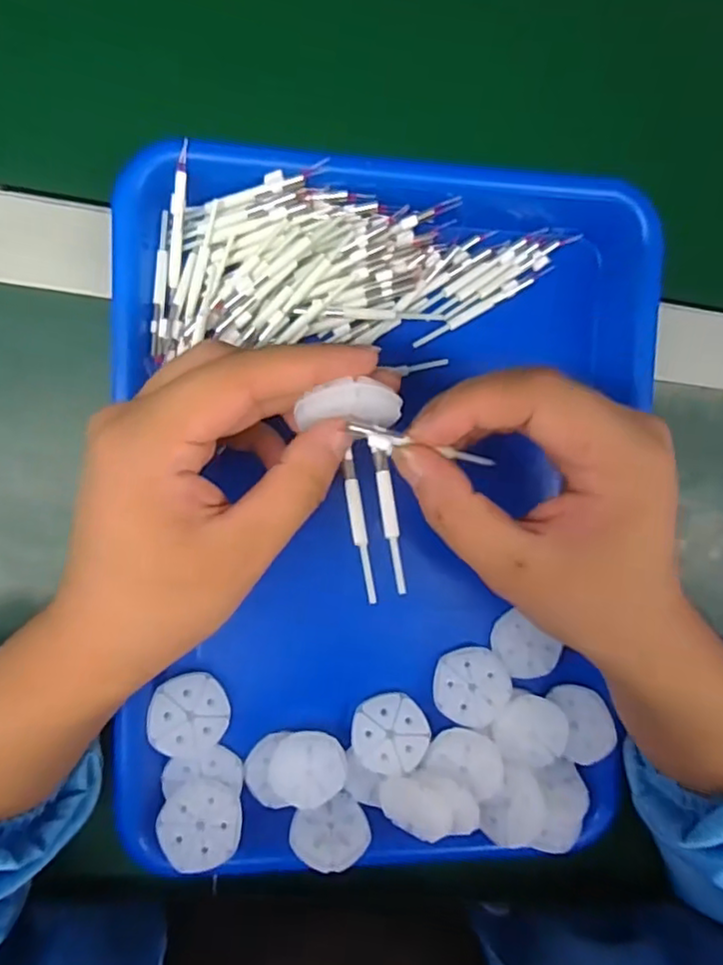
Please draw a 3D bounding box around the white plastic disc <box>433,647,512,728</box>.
[{"bbox_3d":[0.057,0.104,0.321,0.038,0.004,0.038,0,82,2],"label":"white plastic disc"}]

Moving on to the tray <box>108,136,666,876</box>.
[{"bbox_3d":[0.011,0.016,0.312,0.242,0.057,0.326,1,96,-8],"label":"tray"}]

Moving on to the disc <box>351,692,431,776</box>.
[{"bbox_3d":[0.015,0.125,0.314,0.038,0.004,0.037,1,73,-5],"label":"disc"}]

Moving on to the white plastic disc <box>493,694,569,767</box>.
[{"bbox_3d":[0.087,0.127,0.320,0.038,0.005,0.034,43,89,-10],"label":"white plastic disc"}]

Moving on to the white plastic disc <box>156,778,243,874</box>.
[{"bbox_3d":[-0.077,0.162,0.298,0.038,0.006,0.038,3,67,-7],"label":"white plastic disc"}]

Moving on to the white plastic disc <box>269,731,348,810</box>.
[{"bbox_3d":[-0.026,0.143,0.311,0.037,0.007,0.037,-1,96,-8],"label":"white plastic disc"}]

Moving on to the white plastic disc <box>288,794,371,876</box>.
[{"bbox_3d":[-0.014,0.171,0.306,0.037,0.032,0.005,-5,125,-23],"label":"white plastic disc"}]

